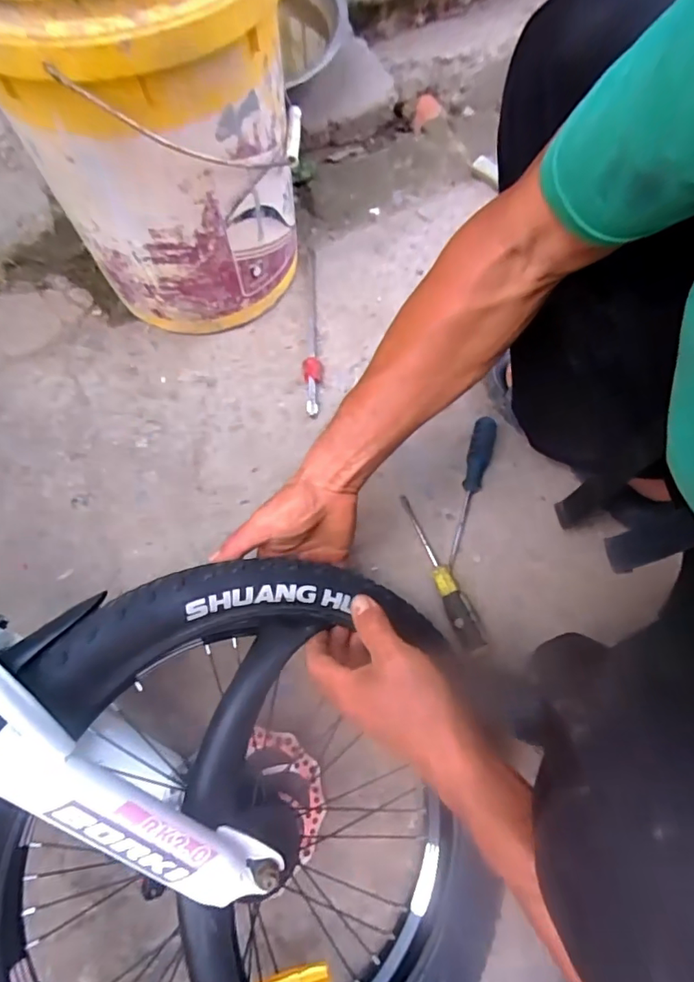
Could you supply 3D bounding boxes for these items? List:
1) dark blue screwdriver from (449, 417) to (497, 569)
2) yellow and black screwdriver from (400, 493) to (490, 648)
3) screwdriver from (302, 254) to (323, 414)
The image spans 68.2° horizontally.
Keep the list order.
[{"bbox_3d":[0.148,-0.002,0.614,0.028,0.034,0.182,16,69,3],"label":"dark blue screwdriver"},{"bbox_3d":[0.104,0.086,0.575,0.032,0.023,0.184,-18,71,-9],"label":"yellow and black screwdriver"},{"bbox_3d":[-0.048,-0.223,0.691,0.023,0.021,0.270,-1,69,-3],"label":"screwdriver"}]

